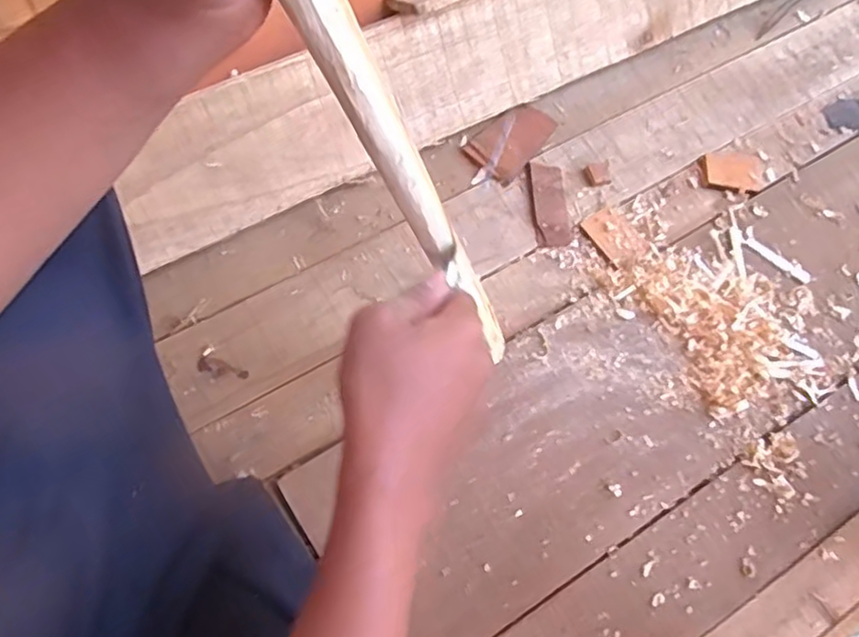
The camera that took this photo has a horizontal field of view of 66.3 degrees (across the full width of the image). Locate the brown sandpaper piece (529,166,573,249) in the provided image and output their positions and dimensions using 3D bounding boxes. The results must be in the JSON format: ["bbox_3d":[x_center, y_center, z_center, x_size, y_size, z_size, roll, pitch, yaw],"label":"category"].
[{"bbox_3d":[0.121,-0.114,0.658,0.035,0.009,0.088,-6,69,0],"label":"brown sandpaper piece"}]

